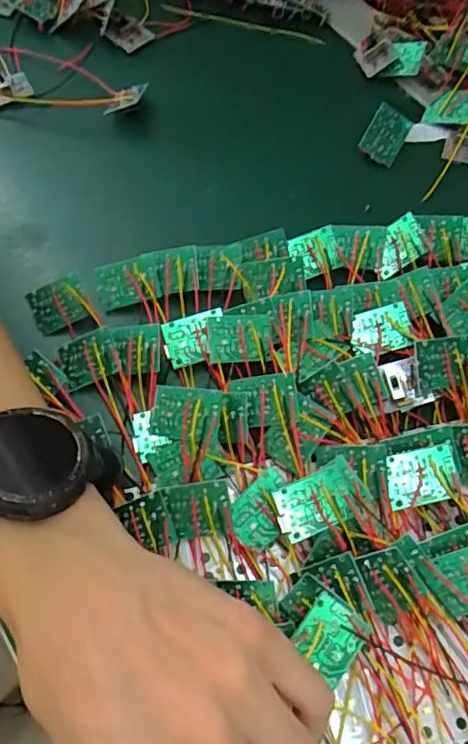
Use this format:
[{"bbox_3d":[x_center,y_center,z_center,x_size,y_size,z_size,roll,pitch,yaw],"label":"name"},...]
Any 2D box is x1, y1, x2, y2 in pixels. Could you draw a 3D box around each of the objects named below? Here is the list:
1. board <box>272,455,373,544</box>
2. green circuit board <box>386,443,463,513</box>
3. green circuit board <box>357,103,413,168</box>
[{"bbox_3d":[0.041,0.060,0.270,0.045,0.007,0.027,-24,92,-16],"label":"board"},{"bbox_3d":[0.091,0.051,0.279,0.034,0.004,0.026,-12,80,1],"label":"green circuit board"},{"bbox_3d":[0.102,-0.160,0.390,0.026,0.005,0.036,28,91,-2],"label":"green circuit board"}]

